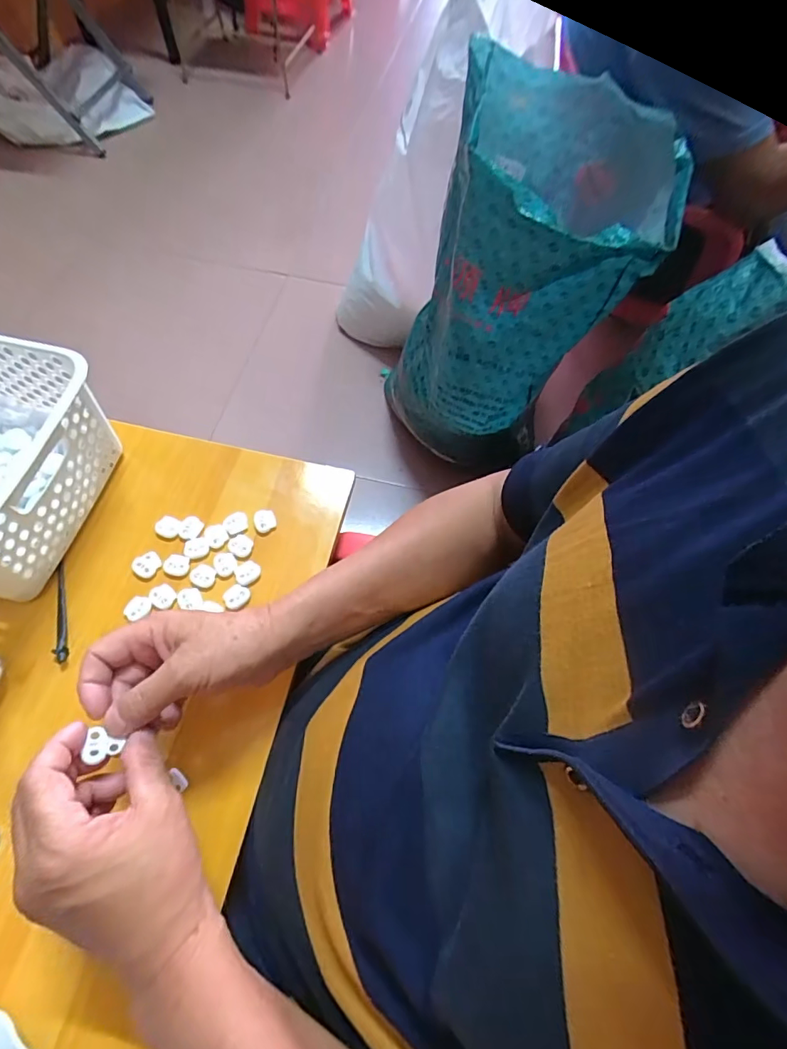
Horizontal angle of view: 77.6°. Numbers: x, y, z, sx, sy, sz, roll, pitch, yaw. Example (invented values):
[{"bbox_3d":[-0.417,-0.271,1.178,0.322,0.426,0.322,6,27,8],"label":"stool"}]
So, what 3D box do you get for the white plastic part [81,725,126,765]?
[{"bbox_3d":[-0.185,0.141,0.312,0.020,0.004,0.021,16,51,-28],"label":"white plastic part"}]

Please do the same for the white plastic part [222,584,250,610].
[{"bbox_3d":[-0.138,0.062,0.431,0.020,0.004,0.022,1,63,-2],"label":"white plastic part"}]

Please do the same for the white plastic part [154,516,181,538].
[{"bbox_3d":[-0.210,0.003,0.457,0.023,0.009,0.019,17,64,6],"label":"white plastic part"}]

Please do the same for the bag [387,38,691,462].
[{"bbox_3d":[0.173,-0.329,0.817,0.339,0.568,0.277,20,64,8],"label":"bag"}]

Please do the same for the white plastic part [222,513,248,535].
[{"bbox_3d":[-0.149,-0.001,0.461,0.022,0.009,0.018,-26,67,-15],"label":"white plastic part"}]

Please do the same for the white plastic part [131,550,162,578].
[{"bbox_3d":[-0.222,0.036,0.439,0.024,0.004,0.021,-38,71,-19],"label":"white plastic part"}]

